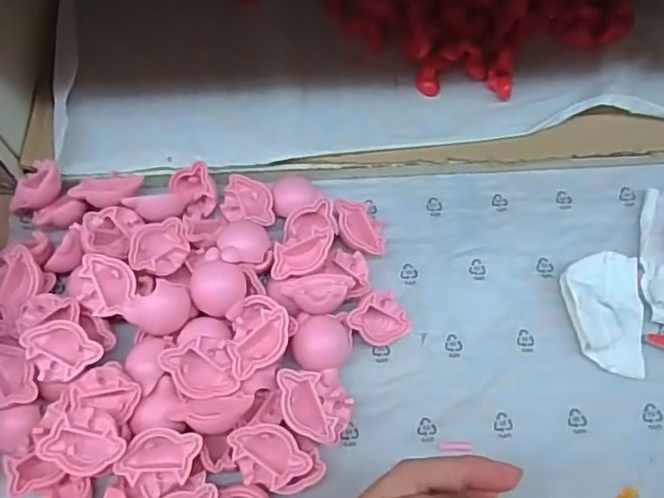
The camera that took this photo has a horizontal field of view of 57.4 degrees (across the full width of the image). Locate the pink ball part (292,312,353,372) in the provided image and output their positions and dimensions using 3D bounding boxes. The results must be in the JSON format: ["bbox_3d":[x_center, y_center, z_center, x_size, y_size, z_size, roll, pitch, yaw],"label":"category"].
[{"bbox_3d":[-0.005,0.048,0.306,0.028,0.026,0.030,0,71,-1],"label":"pink ball part"}]

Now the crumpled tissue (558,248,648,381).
[{"bbox_3d":[0.145,0.030,0.319,0.043,0.016,0.066,7,67,2],"label":"crumpled tissue"}]

